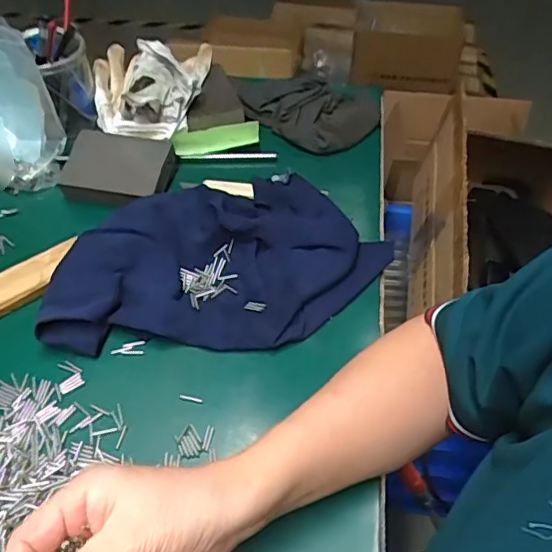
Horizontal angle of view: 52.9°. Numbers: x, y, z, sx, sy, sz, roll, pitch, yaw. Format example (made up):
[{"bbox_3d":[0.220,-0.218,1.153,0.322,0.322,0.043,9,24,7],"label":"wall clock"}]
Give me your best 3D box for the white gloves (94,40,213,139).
[{"bbox_3d":[-0.142,-0.221,0.621,0.126,0.053,0.147,0,49,-3],"label":"white gloves"}]

